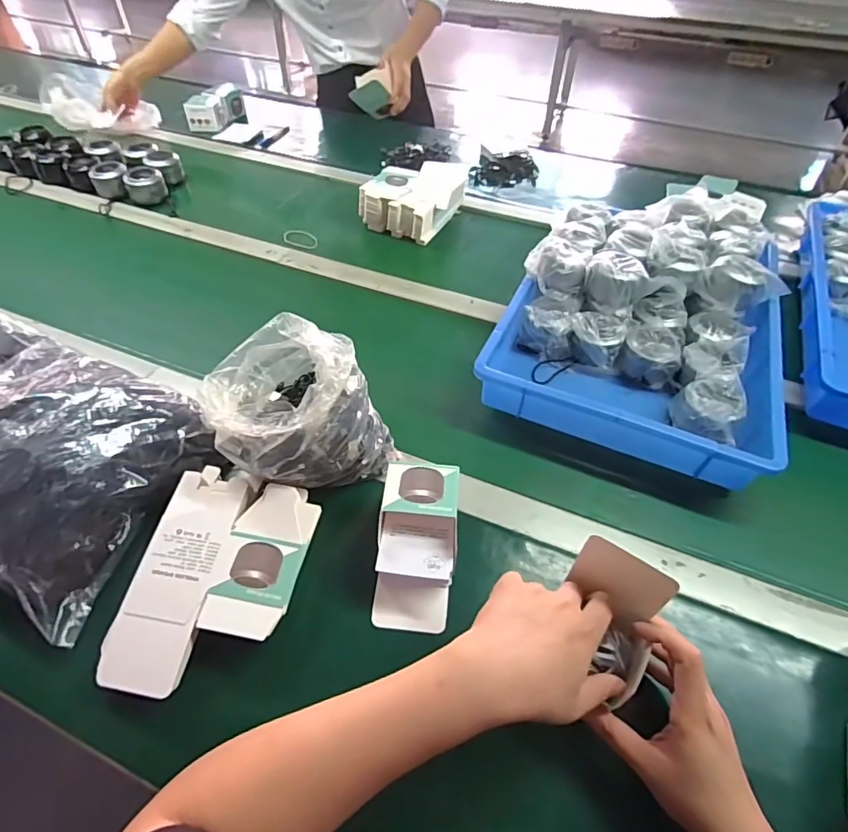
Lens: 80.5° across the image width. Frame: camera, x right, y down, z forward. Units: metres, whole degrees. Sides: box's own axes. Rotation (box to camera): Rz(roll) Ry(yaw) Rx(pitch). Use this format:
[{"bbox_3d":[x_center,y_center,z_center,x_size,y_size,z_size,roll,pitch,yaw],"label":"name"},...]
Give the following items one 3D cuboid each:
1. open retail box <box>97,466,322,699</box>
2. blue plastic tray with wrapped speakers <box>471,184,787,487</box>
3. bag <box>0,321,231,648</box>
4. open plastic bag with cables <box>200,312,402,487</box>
[{"bbox_3d":[-0.205,0.155,0.499,0.154,0.054,0.220,9,50,6],"label":"open retail box"},{"bbox_3d":[0.334,-0.165,0.754,0.357,0.120,0.527,21,52,16],"label":"blue plastic tray with wrapped speakers"},{"bbox_3d":[-0.503,0.013,0.600,0.491,0.086,0.274,22,52,16],"label":"bag"},{"bbox_3d":[-0.143,-0.006,0.567,0.175,0.147,0.144,-25,54,-21],"label":"open plastic bag with cables"}]

